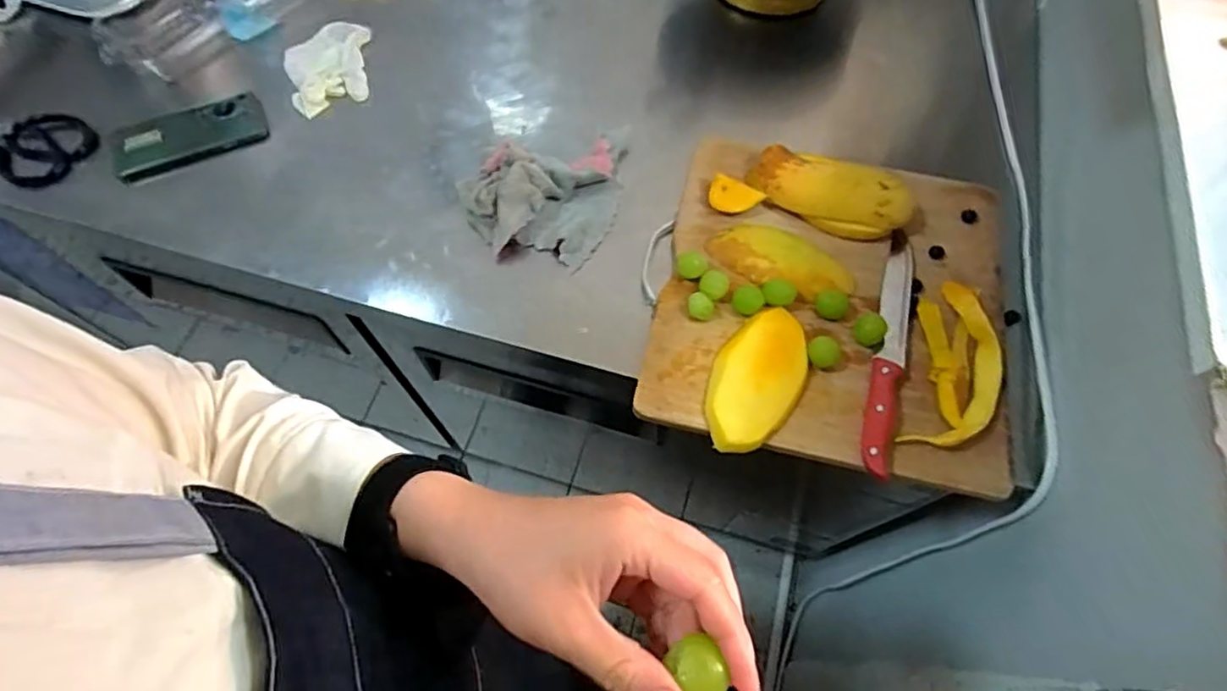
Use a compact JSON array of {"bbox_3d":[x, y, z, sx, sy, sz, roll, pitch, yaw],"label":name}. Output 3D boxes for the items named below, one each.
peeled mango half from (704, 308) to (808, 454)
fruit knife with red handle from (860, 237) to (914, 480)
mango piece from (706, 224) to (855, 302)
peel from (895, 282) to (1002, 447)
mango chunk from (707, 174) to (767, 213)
[{"bbox_3d":[0.133,0.030,0.560,0.076,0.029,0.146,26,66,11],"label":"peeled mango half"},{"bbox_3d":[0.266,-0.001,0.576,0.030,0.022,0.257,17,64,7],"label":"fruit knife with red handle"},{"bbox_3d":[0.175,-0.088,0.626,0.147,0.026,0.065,27,66,12],"label":"mango piece"},{"bbox_3d":[0.325,0.015,0.571,0.078,0.019,0.179,15,64,6],"label":"peel"},{"bbox_3d":[0.131,-0.159,0.655,0.056,0.028,0.032,29,66,13],"label":"mango chunk"}]

